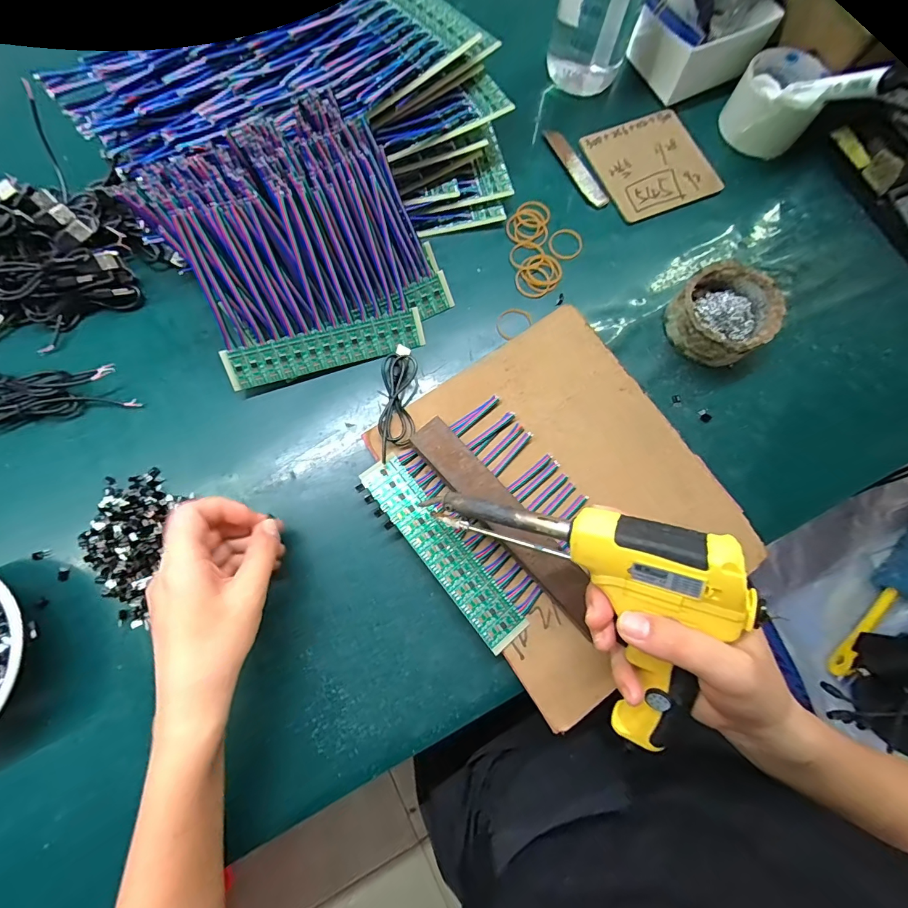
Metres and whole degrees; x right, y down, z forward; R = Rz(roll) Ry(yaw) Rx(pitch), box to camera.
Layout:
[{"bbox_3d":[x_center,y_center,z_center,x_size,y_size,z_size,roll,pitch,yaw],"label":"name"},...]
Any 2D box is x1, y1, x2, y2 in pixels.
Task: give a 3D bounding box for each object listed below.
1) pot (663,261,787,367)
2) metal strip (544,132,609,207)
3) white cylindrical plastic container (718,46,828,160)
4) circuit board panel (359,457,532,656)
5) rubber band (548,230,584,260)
[{"bbox_3d":[0.238,-0.123,0.369,0.084,0.041,0.078,0,76,-2],"label":"pot"},{"bbox_3d":[0.125,-0.294,0.426,0.020,0.006,0.105,-25,78,-6],"label":"metal strip"},{"bbox_3d":[0.328,-0.360,0.425,0.083,0.044,0.088,36,77,7],"label":"white cylindrical plastic container"},{"bbox_3d":[-0.009,0.072,0.313,0.032,0.004,0.163,-37,79,-15],"label":"circuit board panel"},{"bbox_3d":[0.108,-0.204,0.404,0.033,0.004,0.032,0,76,-2],"label":"rubber band"}]

